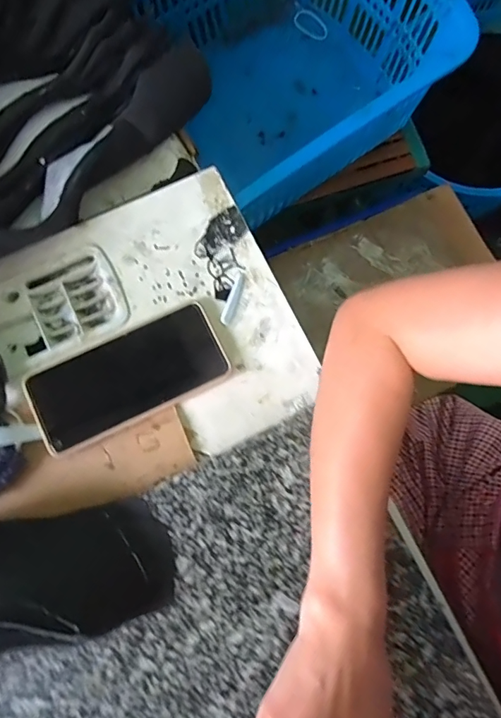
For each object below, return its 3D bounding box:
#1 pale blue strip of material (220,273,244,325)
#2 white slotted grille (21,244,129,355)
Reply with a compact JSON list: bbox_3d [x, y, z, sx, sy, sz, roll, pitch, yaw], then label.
[{"bbox_3d":[-0.016,-0.055,0.413,0.009,0.004,0.050,19,79,3],"label":"pale blue strip of material"},{"bbox_3d":[-0.156,-0.053,0.418,0.079,0.014,0.080,-28,81,-6],"label":"white slotted grille"}]

